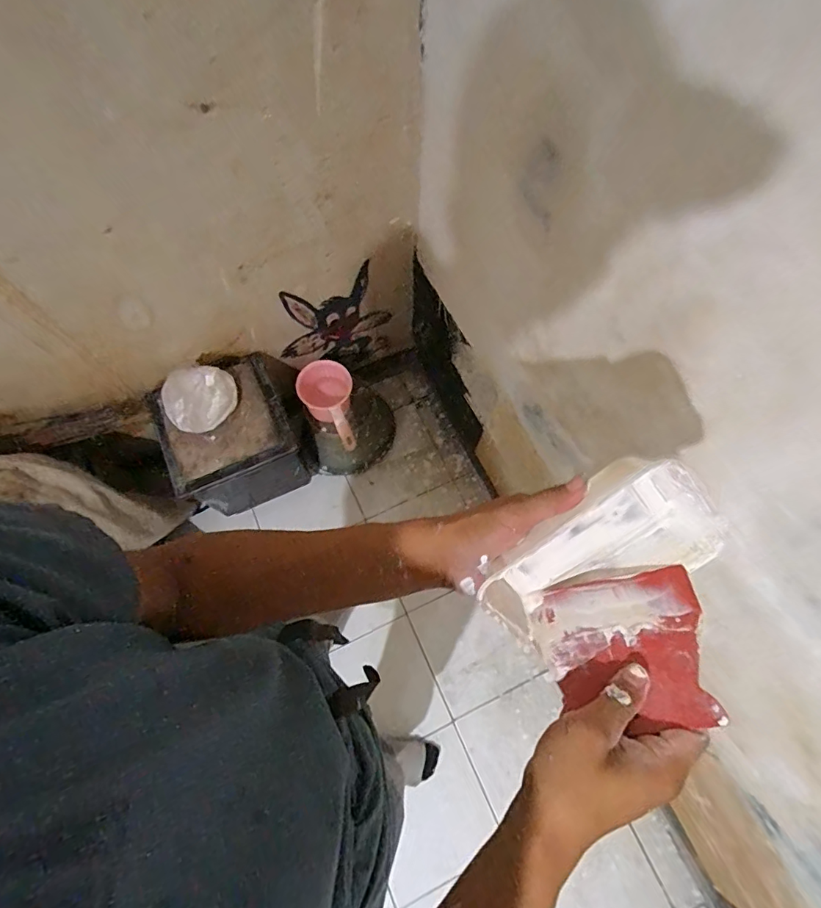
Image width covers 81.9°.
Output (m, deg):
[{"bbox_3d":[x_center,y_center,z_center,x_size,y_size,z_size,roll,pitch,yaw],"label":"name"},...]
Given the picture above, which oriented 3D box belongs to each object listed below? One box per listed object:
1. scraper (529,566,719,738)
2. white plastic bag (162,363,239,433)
[{"bbox_3d":[0.156,0.145,0.353,0.118,0.005,0.103,-17,49,20],"label":"scraper"},{"bbox_3d":[-0.469,-0.130,1.054,0.156,0.083,0.131,-31,71,-10],"label":"white plastic bag"}]

